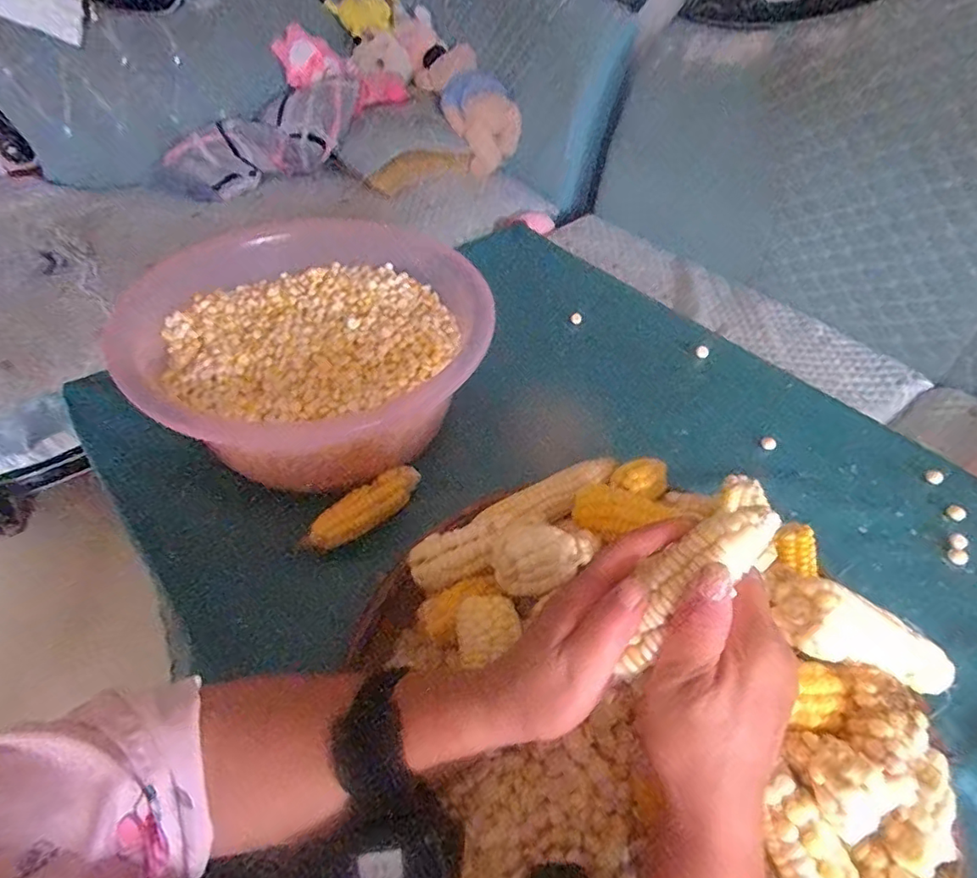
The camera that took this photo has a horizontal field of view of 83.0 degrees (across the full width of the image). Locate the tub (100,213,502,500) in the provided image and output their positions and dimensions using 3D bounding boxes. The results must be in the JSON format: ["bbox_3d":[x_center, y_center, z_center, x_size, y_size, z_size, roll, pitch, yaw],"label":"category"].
[{"bbox_3d":[-0.162,-0.078,0.562,0.318,0.110,0.291,-35,58,-30],"label":"tub"}]

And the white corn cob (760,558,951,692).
[{"bbox_3d":[0.240,0.126,0.344,0.159,0.034,0.041,28,45,-17],"label":"white corn cob"}]

